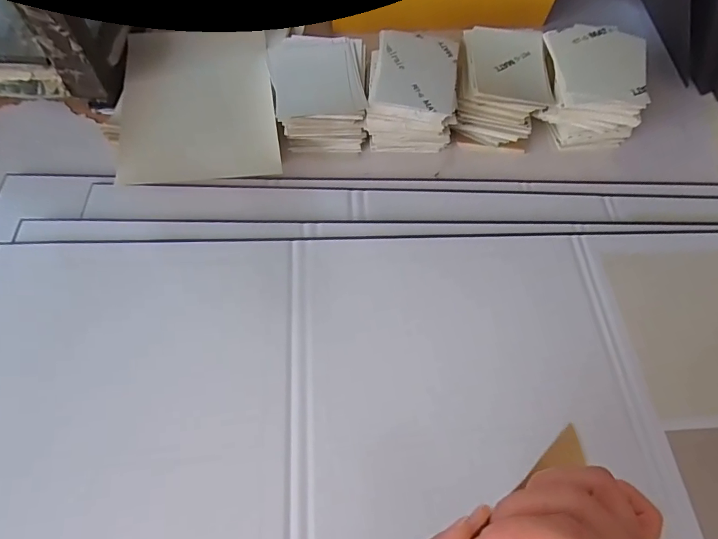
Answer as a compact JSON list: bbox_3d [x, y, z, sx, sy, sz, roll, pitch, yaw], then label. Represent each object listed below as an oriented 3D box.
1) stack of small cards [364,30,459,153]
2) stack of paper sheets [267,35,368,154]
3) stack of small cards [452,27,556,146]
[{"bbox_3d":[0.058,-0.197,0.497,0.094,0.076,0.124,5,64,-1],"label":"stack of small cards"},{"bbox_3d":[-0.043,-0.197,0.495,0.105,0.060,0.131,-4,65,-6],"label":"stack of paper sheets"},{"bbox_3d":[0.162,-0.211,0.511,0.097,0.074,0.121,8,64,0],"label":"stack of small cards"}]

